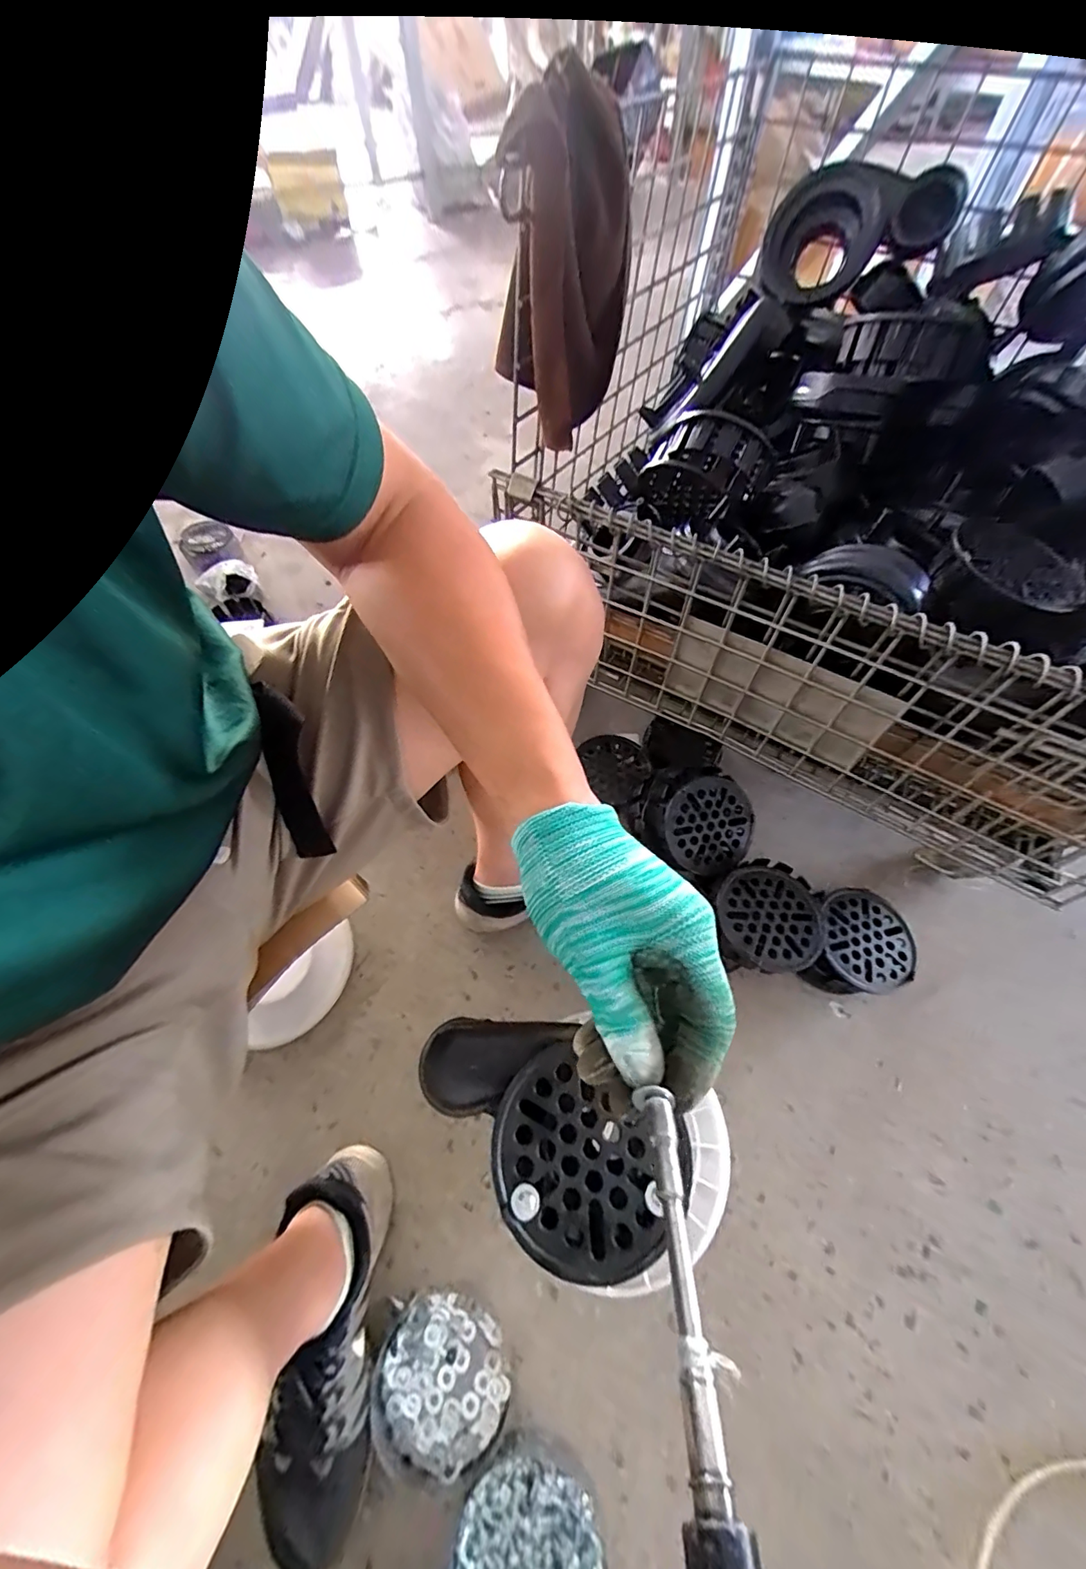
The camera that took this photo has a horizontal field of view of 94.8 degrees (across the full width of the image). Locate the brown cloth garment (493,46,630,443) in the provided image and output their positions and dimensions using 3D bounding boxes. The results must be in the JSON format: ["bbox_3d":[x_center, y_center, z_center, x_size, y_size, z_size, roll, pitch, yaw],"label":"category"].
[{"bbox_3d":[0.018,-0.456,0.461,0.108,0.215,0.104,-13,60,-6],"label":"brown cloth garment"}]

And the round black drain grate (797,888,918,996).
[{"bbox_3d":[0.424,0.215,0.677,0.131,0.066,0.130,-1,60,2],"label":"round black drain grate"}]

